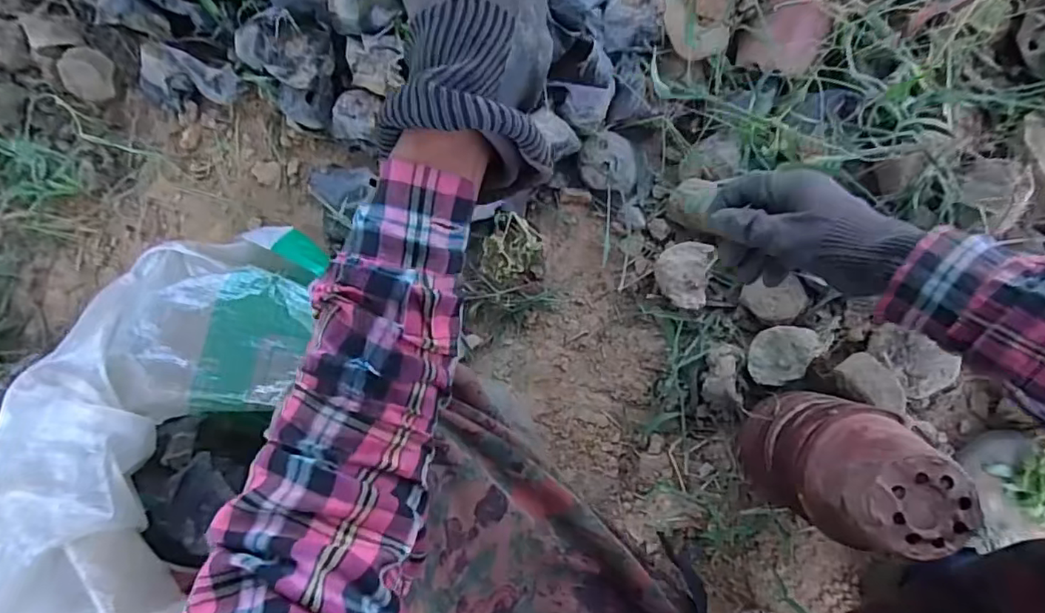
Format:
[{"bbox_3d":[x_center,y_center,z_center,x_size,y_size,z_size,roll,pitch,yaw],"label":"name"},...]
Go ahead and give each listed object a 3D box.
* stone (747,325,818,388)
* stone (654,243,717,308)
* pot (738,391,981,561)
[{"bbox_3d":[0.255,0.049,0.564,0.056,0.031,0.057,-1,82,5],"label":"stone"},{"bbox_3d":[0.167,-0.034,0.597,0.053,0.037,0.068,11,83,6],"label":"stone"},{"bbox_3d":[0.261,0.130,0.478,0.088,0.202,0.104,-4,82,5],"label":"pot"}]

